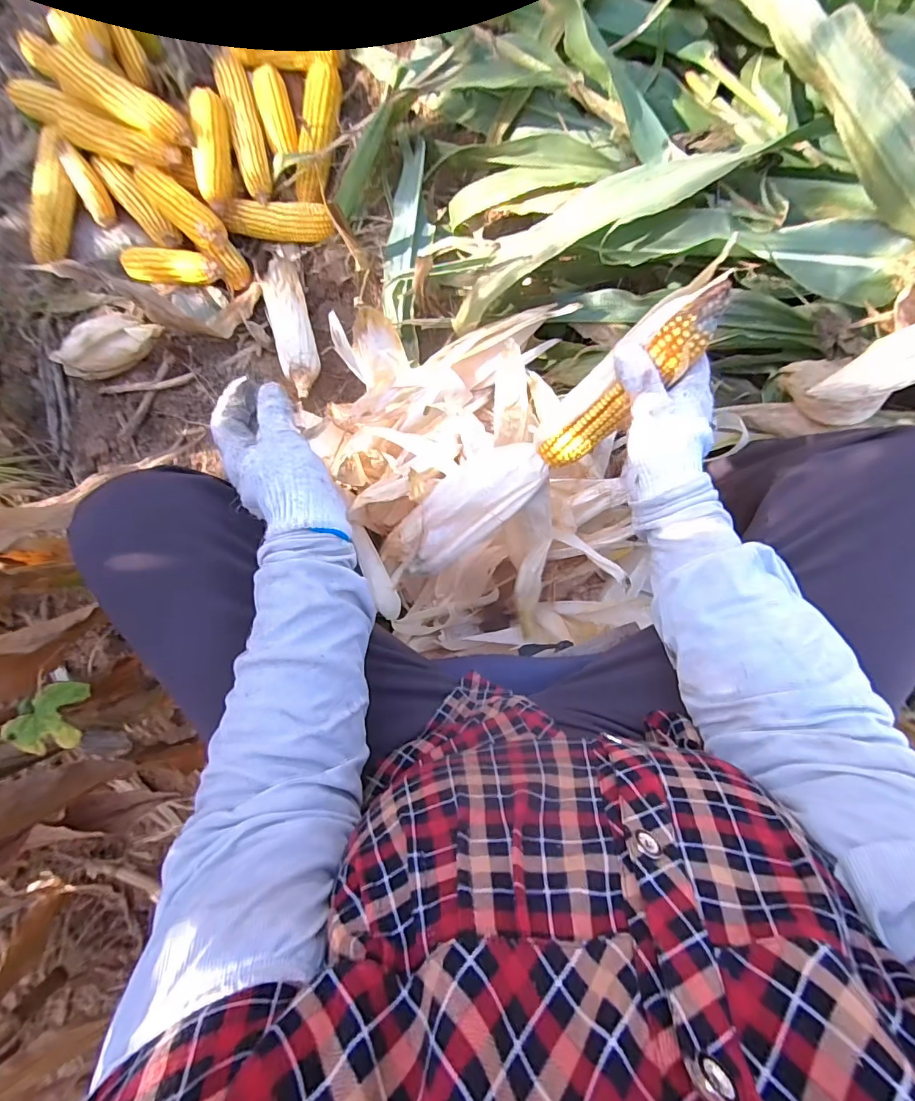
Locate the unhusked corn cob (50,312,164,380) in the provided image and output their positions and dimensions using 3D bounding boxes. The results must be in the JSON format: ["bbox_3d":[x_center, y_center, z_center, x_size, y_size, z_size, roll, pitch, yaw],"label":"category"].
[{"bbox_3d":[-0.581,-0.339,0.797,0.229,0.058,0.077,-11,89,16],"label":"unhusked corn cob"}]

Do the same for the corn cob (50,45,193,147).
[{"bbox_3d":[-0.521,-0.693,0.746,0.239,0.047,0.050,30,92,3],"label":"corn cob"}]

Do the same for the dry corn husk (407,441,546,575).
[{"bbox_3d":[0.012,-0.052,0.547,0.186,0.046,0.079,-41,88,15],"label":"dry corn husk"}]

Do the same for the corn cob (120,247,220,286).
[{"bbox_3d":[-0.481,-0.479,0.812,0.166,0.038,0.048,3,90,4],"label":"corn cob"}]

